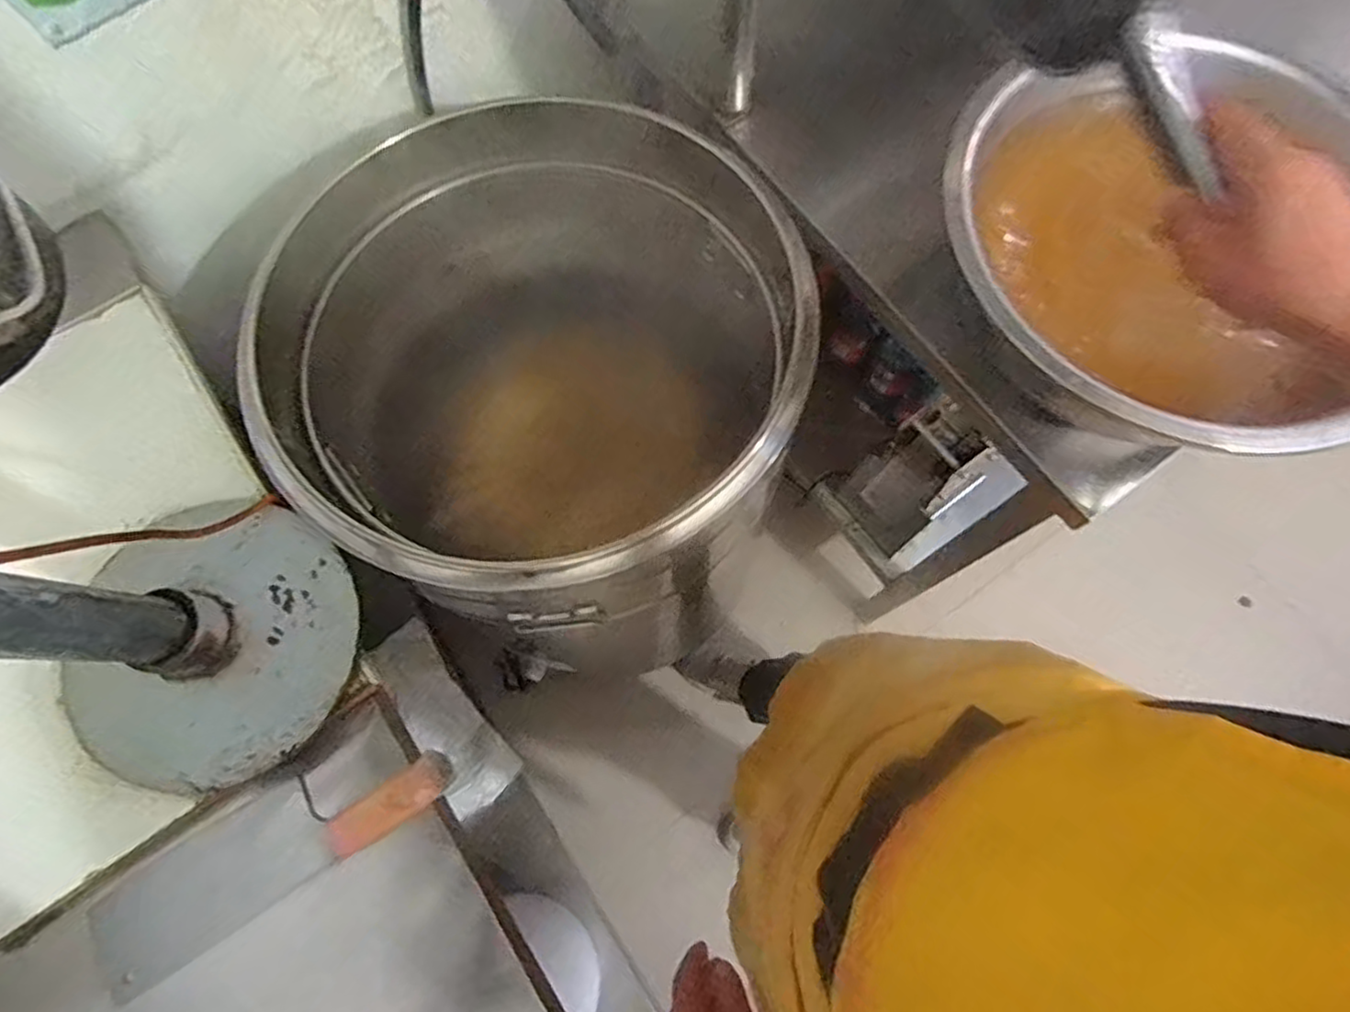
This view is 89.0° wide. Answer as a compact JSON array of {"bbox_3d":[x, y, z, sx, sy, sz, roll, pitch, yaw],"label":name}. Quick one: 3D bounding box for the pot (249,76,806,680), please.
[{"bbox_3d":[-0.127,-0.123,0.807,0.467,0.387,0.506,0,73,1],"label":"pot"}]

